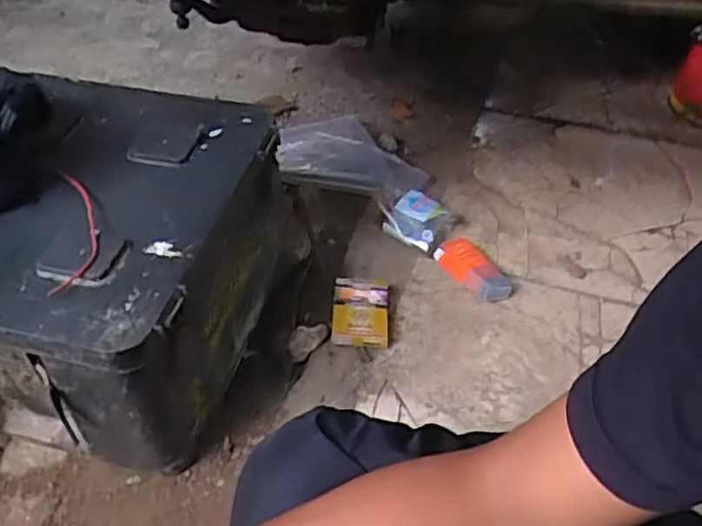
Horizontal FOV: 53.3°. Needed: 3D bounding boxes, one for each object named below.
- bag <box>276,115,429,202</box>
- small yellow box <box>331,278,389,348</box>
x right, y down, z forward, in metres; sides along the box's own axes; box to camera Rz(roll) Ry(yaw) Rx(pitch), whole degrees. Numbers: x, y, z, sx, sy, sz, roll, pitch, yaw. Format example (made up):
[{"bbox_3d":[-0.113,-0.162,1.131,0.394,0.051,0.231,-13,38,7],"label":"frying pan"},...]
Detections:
[{"bbox_3d":[-0.002,-0.168,1.139,0.256,0.040,0.228,8,43,9],"label":"bag"},{"bbox_3d":[0.013,0.060,0.894,0.070,0.025,0.107,1,43,2],"label":"small yellow box"}]

